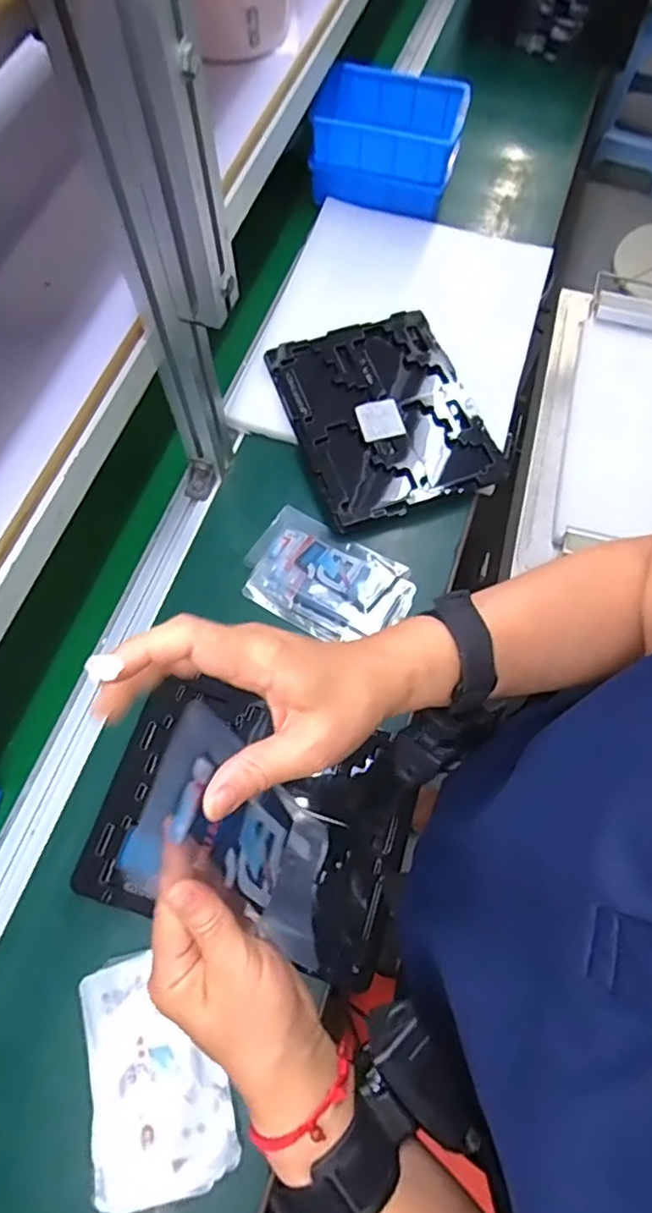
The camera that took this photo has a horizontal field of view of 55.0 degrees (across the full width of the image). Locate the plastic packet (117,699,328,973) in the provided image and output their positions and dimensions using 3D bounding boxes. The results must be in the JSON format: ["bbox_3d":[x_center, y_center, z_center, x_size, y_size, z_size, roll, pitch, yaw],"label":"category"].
[{"bbox_3d":[-0.043,0.136,0.367,0.019,0.161,0.092,-11,46,31],"label":"plastic packet"}]

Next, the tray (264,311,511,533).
[{"bbox_3d":[0.069,-0.238,0.779,0.216,0.035,0.270,-18,68,-9],"label":"tray"}]

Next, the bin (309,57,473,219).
[{"bbox_3d":[0.090,-0.660,0.903,0.195,0.136,0.136,14,67,5],"label":"bin"}]

